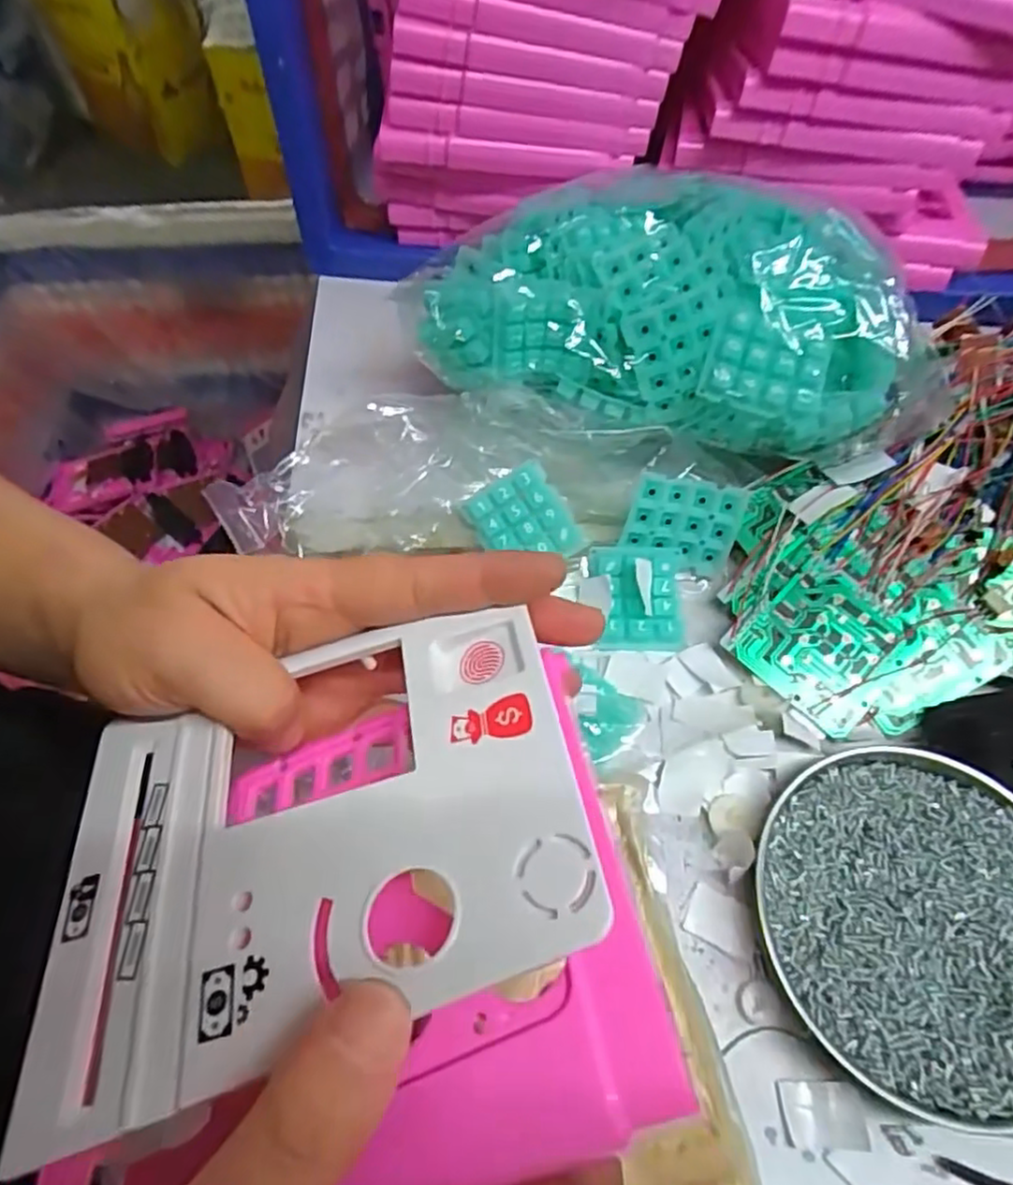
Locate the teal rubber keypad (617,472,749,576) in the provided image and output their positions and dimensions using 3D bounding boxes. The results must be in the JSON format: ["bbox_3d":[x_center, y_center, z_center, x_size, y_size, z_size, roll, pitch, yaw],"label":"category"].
[{"bbox_3d":[0.094,-0.036,0.371,0.058,0.048,0.005,12,28,-3],"label":"teal rubber keypad"}]

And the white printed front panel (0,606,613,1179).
[{"bbox_3d":[-0.051,0.061,0.181,0.140,0.005,0.105,-19,46,3],"label":"white printed front panel"}]

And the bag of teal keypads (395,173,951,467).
[{"bbox_3d":[0.092,-0.144,0.375,0.287,0.097,0.124,11,58,7],"label":"bag of teal keypads"}]

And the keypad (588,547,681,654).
[{"bbox_3d":[0.070,0.002,0.367,0.050,0.012,0.057,2,71,-3],"label":"keypad"}]

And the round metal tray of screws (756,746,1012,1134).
[{"bbox_3d":[0.172,0.132,0.284,0.131,0.016,0.130,0,58,0],"label":"round metal tray of screws"}]

